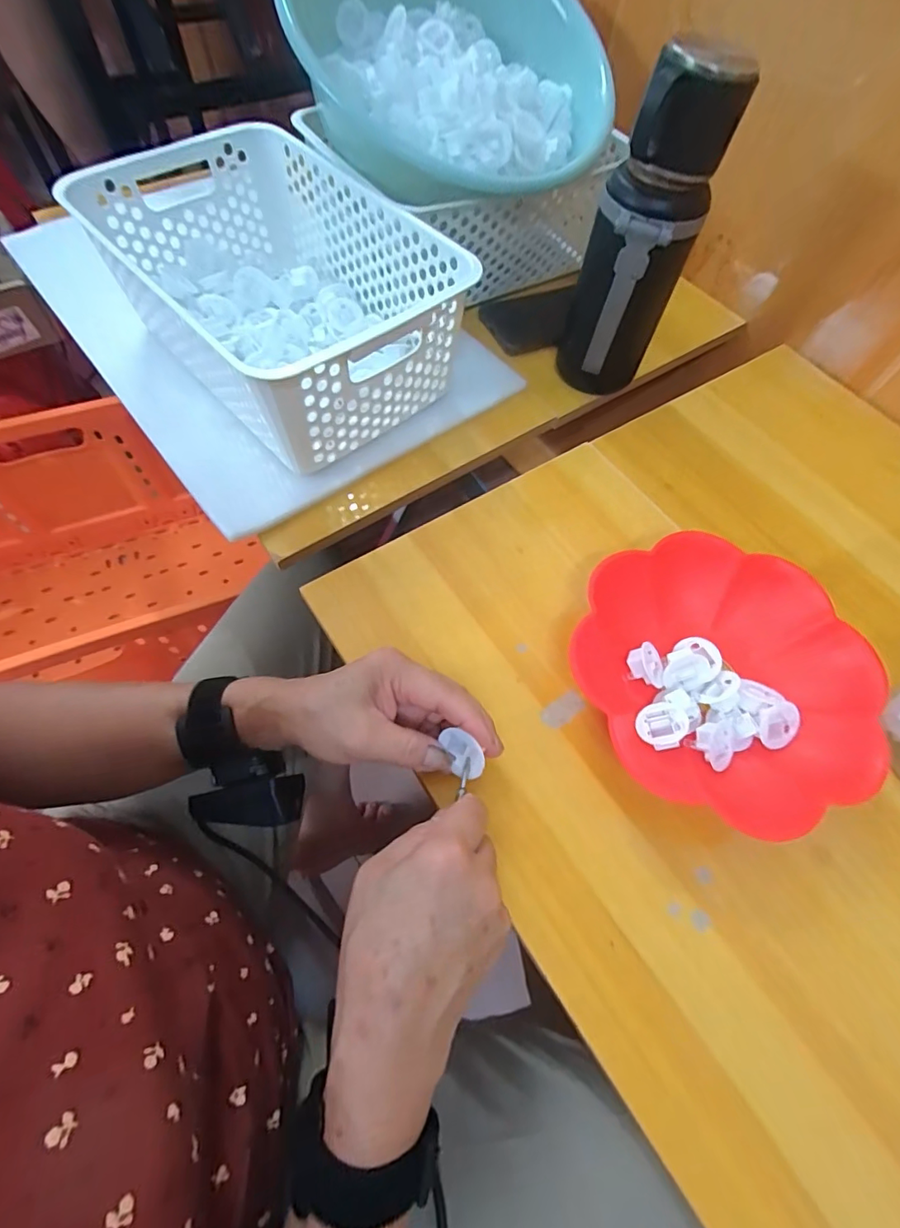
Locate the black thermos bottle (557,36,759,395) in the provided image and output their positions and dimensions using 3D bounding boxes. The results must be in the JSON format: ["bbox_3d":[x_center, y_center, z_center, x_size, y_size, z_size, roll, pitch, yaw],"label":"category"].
[{"bbox_3d":[0.149,-0.287,0.418,0.079,0.227,0.068,16,62,5],"label":"black thermos bottle"}]

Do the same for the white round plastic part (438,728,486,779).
[{"bbox_3d":[0.009,0.083,0.305,0.008,0.021,0.028,-23,95,-56],"label":"white round plastic part"}]

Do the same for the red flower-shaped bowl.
[{"bbox_3d":[0.185,0.040,0.358,0.193,0.047,0.183,2,62,-3],"label":"red flower-shaped bowl"}]

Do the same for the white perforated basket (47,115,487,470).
[{"bbox_3d":[-0.145,-0.276,0.456,0.211,0.127,0.312,-35,70,-20],"label":"white perforated basket"}]

